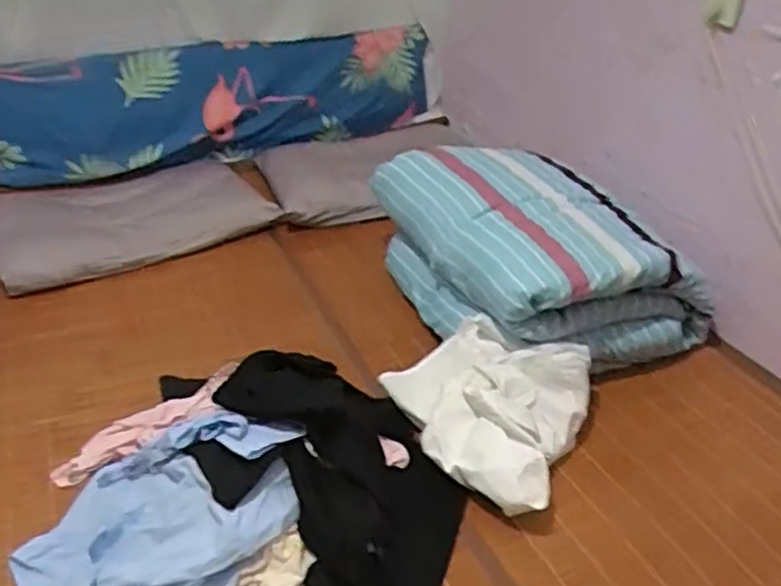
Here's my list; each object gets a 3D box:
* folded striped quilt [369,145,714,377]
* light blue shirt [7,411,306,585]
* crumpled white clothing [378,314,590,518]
[{"bbox_3d":[0.306,-0.105,1.557,0.507,0.291,0.631,-13,35,-19],"label":"folded striped quilt"},{"bbox_3d":[-0.335,0.323,1.014,0.379,0.197,0.263,10,34,14],"label":"light blue shirt"},{"bbox_3d":[0.148,0.202,1.246,0.350,0.139,0.313,16,36,23],"label":"crumpled white clothing"}]

